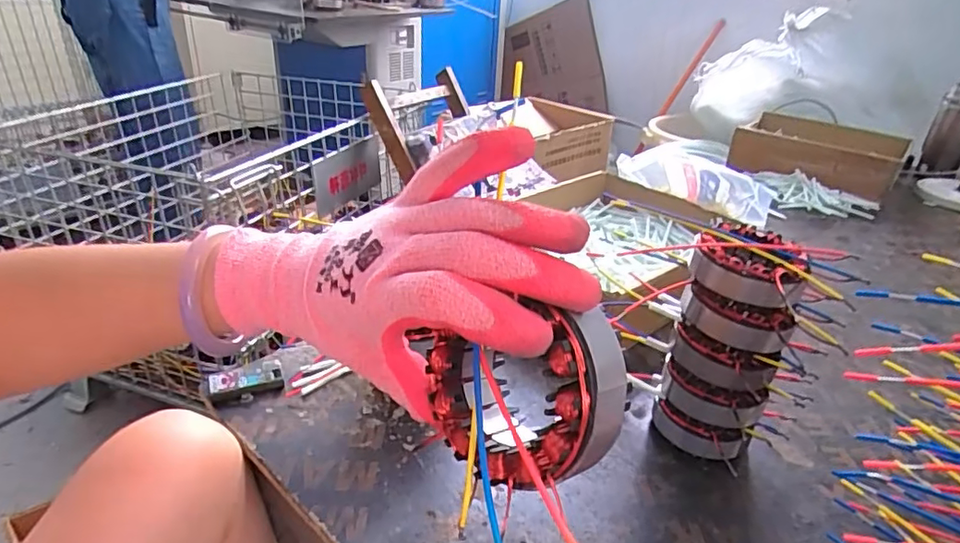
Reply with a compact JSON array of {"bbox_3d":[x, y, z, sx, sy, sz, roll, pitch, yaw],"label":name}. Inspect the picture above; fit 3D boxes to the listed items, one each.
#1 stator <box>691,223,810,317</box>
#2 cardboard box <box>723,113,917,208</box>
[{"bbox_3d":[0.218,-0.002,0.463,0.082,0.047,0.078,20,33,29],"label":"stator"},{"bbox_3d":[0.714,-0.251,1.222,0.300,0.081,0.282,21,34,31],"label":"cardboard box"}]

